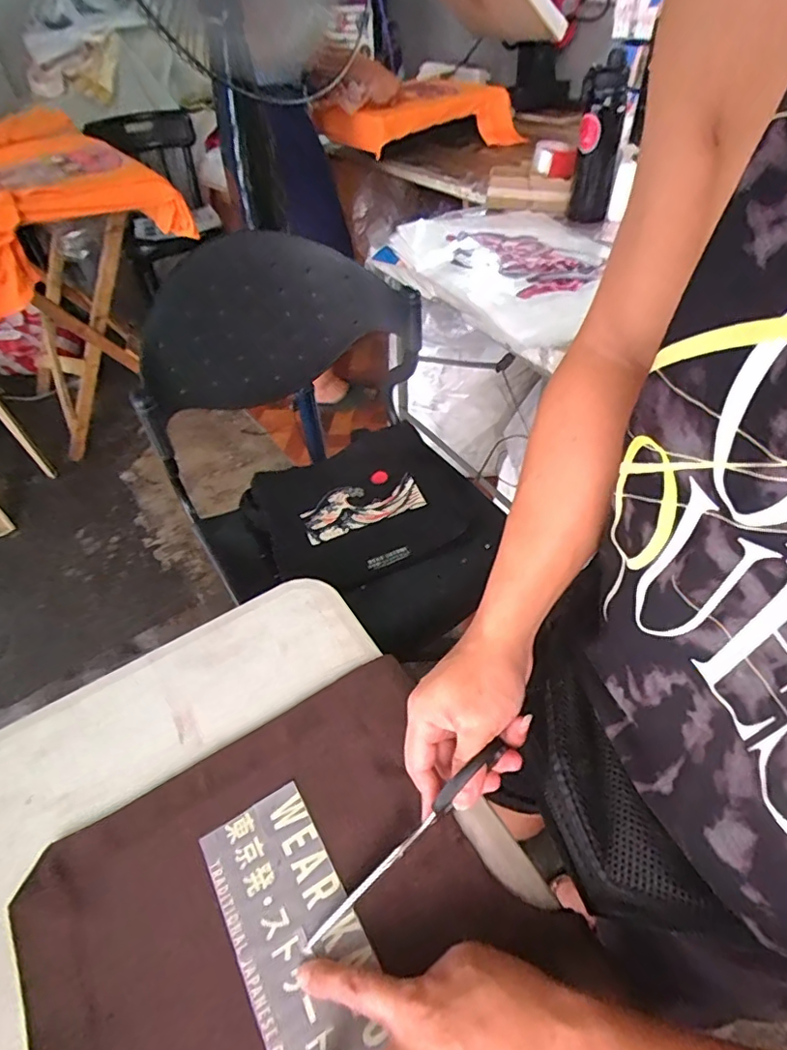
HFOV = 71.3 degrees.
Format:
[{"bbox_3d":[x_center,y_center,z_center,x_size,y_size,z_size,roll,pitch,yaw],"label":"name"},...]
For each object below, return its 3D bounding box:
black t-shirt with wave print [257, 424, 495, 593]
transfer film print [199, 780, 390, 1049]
[{"bbox_3d":[-0.053,-0.045,0.923,0.331,0.034,0.291,-23,51,-16],"label":"black t-shirt with wave print"},{"bbox_3d":[-0.061,0.279,0.362,0.078,0.004,0.193,-26,53,-19],"label":"transfer film print"}]

